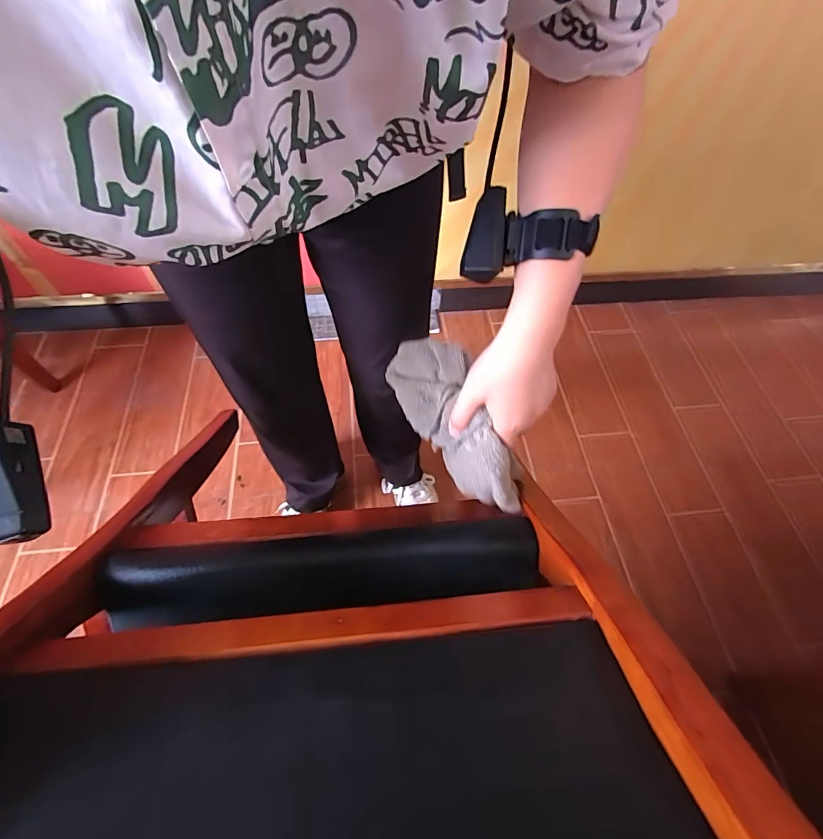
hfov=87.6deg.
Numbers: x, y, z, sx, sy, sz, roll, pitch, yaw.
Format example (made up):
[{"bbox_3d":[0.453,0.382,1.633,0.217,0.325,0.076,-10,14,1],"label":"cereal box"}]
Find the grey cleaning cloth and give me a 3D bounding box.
[{"bbox_3d":[0.043,0.001,0.413,0.065,0.063,0.192,-27,76,-15],"label":"grey cleaning cloth"}]

